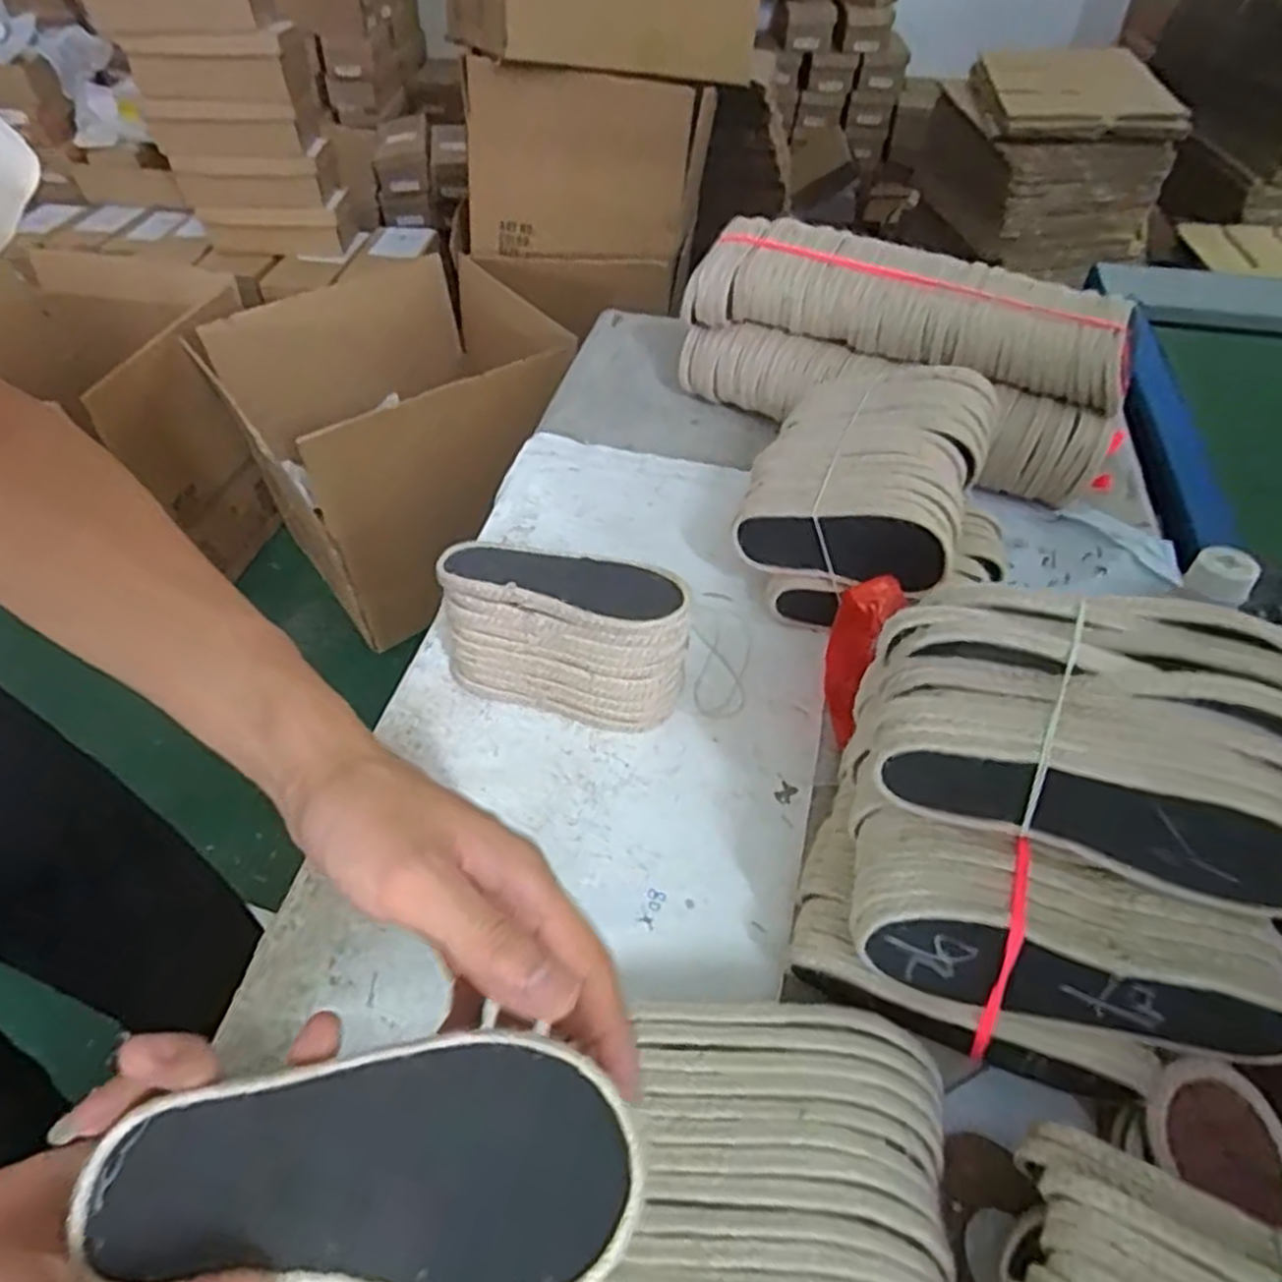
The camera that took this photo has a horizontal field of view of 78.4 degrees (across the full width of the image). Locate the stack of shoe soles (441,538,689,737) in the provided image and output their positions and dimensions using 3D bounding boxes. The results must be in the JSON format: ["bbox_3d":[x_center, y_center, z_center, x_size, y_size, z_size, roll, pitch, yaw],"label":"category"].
[{"bbox_3d":[-0.055,-0.010,0.554,0.182,0.110,0.065,14,50,12],"label":"stack of shoe soles"}]

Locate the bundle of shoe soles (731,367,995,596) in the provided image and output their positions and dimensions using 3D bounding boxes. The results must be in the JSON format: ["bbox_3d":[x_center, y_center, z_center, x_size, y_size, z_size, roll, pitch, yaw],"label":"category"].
[{"bbox_3d":[0.176,-0.133,0.620,0.166,0.070,0.205,5,52,31],"label":"bundle of shoe soles"}]

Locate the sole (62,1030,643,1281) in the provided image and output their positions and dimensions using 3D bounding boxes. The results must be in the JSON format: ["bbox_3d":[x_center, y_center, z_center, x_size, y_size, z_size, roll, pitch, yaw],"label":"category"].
[{"bbox_3d":[-0.084,0.161,0.240,0.162,0.010,0.065,-4,49,2],"label":"sole"}]

